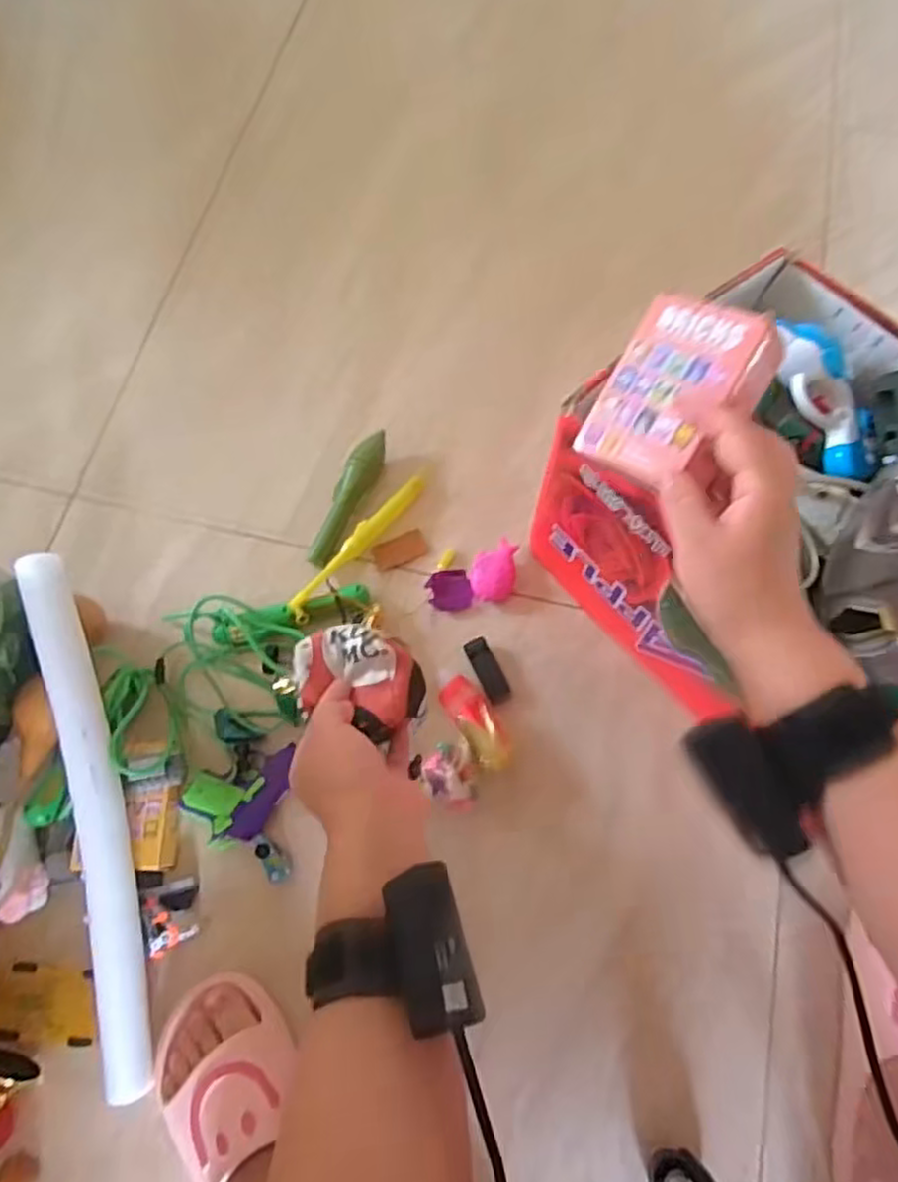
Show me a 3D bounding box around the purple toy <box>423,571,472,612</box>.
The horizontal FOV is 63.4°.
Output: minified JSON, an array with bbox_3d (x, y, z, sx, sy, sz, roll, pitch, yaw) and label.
[{"bbox_3d":[0.001,0.000,0.762,0.045,0.015,0.041,-11,68,-4],"label":"purple toy"}]

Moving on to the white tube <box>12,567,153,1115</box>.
[{"bbox_3d":[-0.305,0.190,0.621,0.045,0.031,0.454,-12,84,-5],"label":"white tube"}]

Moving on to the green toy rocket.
[{"bbox_3d":[-0.107,-0.104,0.794,0.038,0.022,0.167,17,69,7],"label":"green toy rocket"}]

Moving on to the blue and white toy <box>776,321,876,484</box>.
[{"bbox_3d":[0.305,-0.156,0.584,0.056,0.028,0.135,-25,91,-10],"label":"blue and white toy"}]

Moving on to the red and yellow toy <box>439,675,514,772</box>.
[{"bbox_3d":[0.029,0.129,0.712,0.043,0.029,0.095,-30,85,-11],"label":"red and yellow toy"}]

